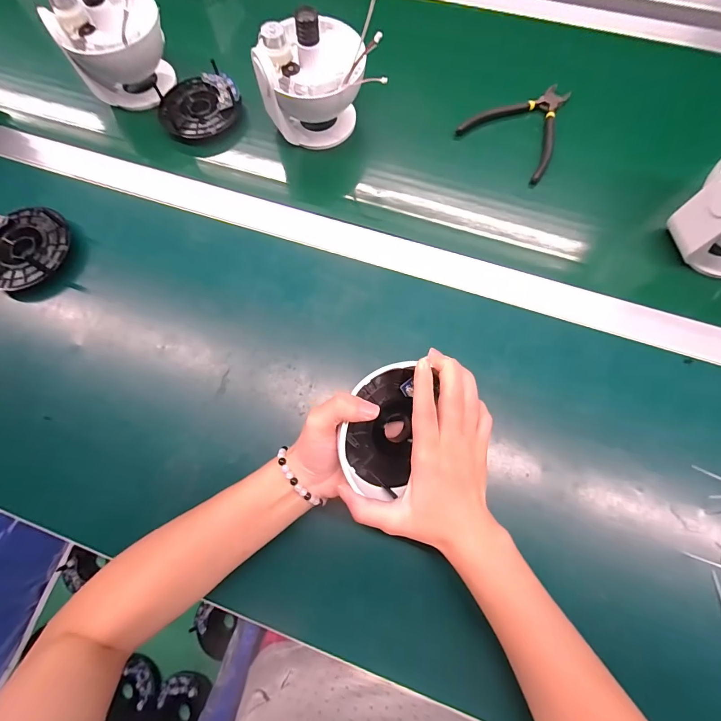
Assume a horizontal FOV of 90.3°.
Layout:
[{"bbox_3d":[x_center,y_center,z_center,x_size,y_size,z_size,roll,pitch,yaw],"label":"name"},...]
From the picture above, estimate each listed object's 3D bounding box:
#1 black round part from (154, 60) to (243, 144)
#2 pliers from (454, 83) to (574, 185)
[{"bbox_3d":[-0.200,-0.318,0.446,0.089,0.028,0.093,0,74,1],"label":"black round part"},{"bbox_3d":[0.209,-0.289,0.439,0.138,0.016,0.114,-44,78,-10],"label":"pliers"}]

